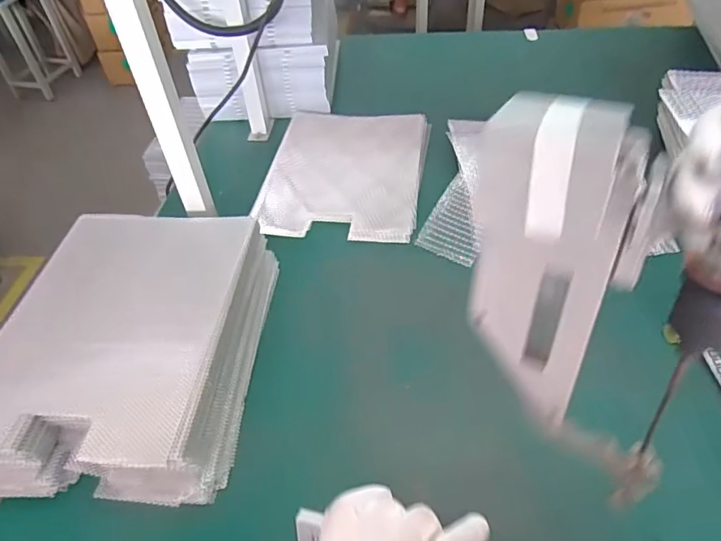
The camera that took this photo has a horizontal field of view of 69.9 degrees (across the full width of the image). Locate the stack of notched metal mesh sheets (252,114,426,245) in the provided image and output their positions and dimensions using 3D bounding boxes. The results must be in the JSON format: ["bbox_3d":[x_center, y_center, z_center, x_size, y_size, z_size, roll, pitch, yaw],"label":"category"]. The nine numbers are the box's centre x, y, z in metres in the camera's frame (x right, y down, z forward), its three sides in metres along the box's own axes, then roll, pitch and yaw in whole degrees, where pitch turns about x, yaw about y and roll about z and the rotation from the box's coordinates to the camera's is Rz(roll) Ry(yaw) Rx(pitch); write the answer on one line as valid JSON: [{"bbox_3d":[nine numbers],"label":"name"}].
[{"bbox_3d":[-0.022,-0.176,0.904,0.266,0.022,0.336,1,46,6],"label":"stack of notched metal mesh sheets"}]

